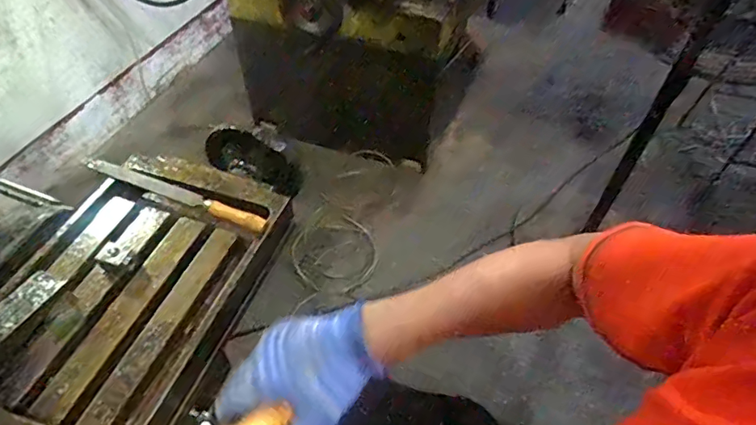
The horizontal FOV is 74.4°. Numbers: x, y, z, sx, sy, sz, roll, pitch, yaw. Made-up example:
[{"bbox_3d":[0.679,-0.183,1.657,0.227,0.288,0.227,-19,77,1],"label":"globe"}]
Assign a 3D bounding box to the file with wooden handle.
[{"bbox_3d":[-0.258,-0.027,0.633,0.272,0.021,0.023,20,52,15],"label":"file with wooden handle"}]

